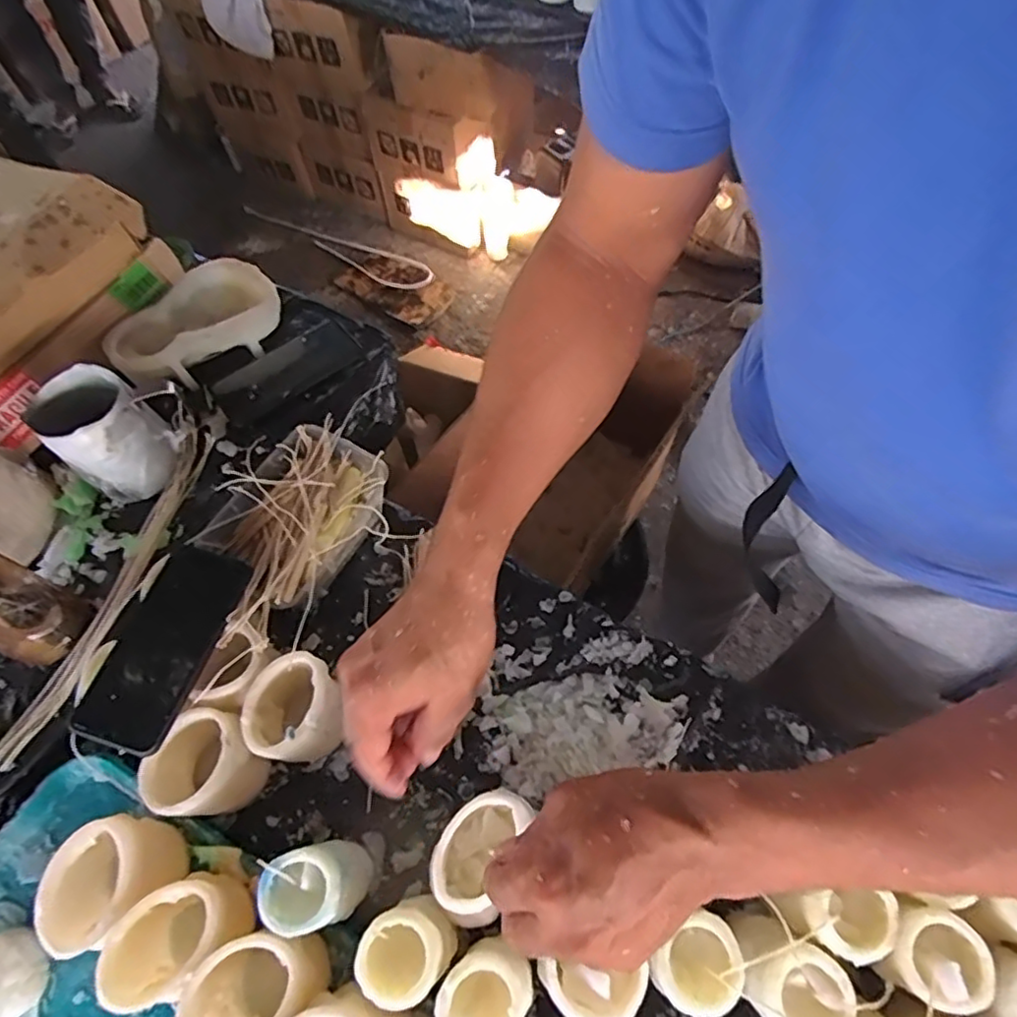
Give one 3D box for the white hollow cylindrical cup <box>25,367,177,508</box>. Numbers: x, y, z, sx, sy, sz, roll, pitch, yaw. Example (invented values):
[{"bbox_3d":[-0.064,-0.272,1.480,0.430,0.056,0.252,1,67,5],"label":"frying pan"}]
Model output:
[{"bbox_3d":[-0.384,-0.073,0.583,0.086,0.109,0.084,-1,60,2],"label":"white hollow cylindrical cup"}]

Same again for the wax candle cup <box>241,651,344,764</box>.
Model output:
[{"bbox_3d":[-0.170,0.167,0.504,0.060,0.082,0.074,-7,60,-1],"label":"wax candle cup"}]

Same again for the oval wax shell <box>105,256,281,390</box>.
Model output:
[{"bbox_3d":[-0.345,-0.202,0.682,0.105,0.049,0.180,38,69,21],"label":"oval wax shell"}]

